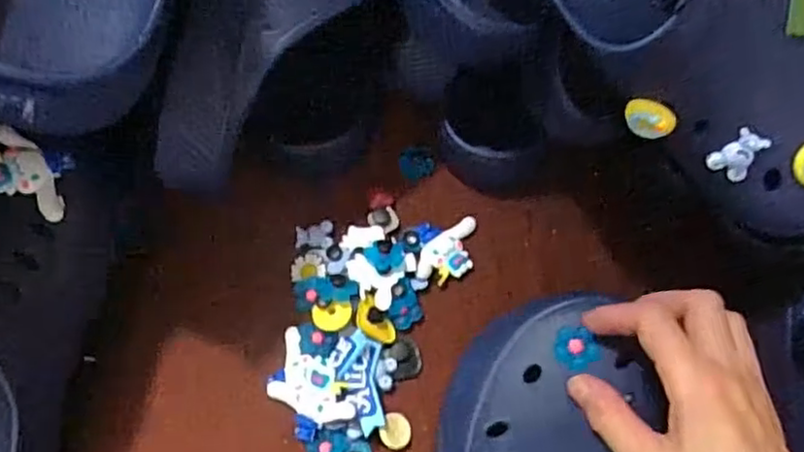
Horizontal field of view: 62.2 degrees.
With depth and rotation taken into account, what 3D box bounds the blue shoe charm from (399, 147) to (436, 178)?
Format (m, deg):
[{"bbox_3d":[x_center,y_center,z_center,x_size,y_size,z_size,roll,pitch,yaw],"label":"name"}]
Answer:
[{"bbox_3d":[0.010,-0.045,0.470,0.024,0.011,0.018,-6,67,-5],"label":"blue shoe charm"}]

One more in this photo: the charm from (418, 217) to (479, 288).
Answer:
[{"bbox_3d":[0.034,0.018,0.440,0.056,0.009,0.030,-38,73,-16],"label":"charm"}]

